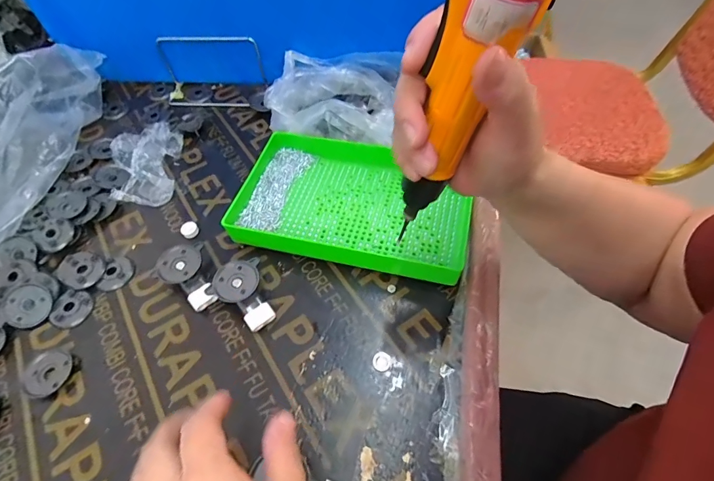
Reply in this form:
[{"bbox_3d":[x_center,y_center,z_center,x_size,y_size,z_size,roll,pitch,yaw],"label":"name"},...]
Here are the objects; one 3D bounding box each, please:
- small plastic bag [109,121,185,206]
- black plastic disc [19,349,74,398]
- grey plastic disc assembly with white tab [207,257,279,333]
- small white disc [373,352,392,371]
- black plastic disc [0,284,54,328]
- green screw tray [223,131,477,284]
[{"bbox_3d":[-0.274,-0.099,0.501,0.087,0.023,0.130,-7,55,0],"label":"small plastic bag"},{"bbox_3d":[-0.279,0.119,0.354,0.039,0.007,0.042,-2,55,3],"label":"black plastic disc"},{"bbox_3d":[-0.104,0.049,0.382,0.067,0.028,0.051,30,62,23],"label":"grey plastic disc assembly with white tab"},{"bbox_3d":[0.022,0.107,0.346,0.016,0.005,0.016,-2,55,3],"label":"small white disc"},{"bbox_3d":[-0.329,0.065,0.391,0.044,0.004,0.041,4,68,-11],"label":"black plastic disc"},{"bbox_3d":[-0.005,-0.042,0.430,0.247,0.039,0.149,10,56,11],"label":"green screw tray"}]

